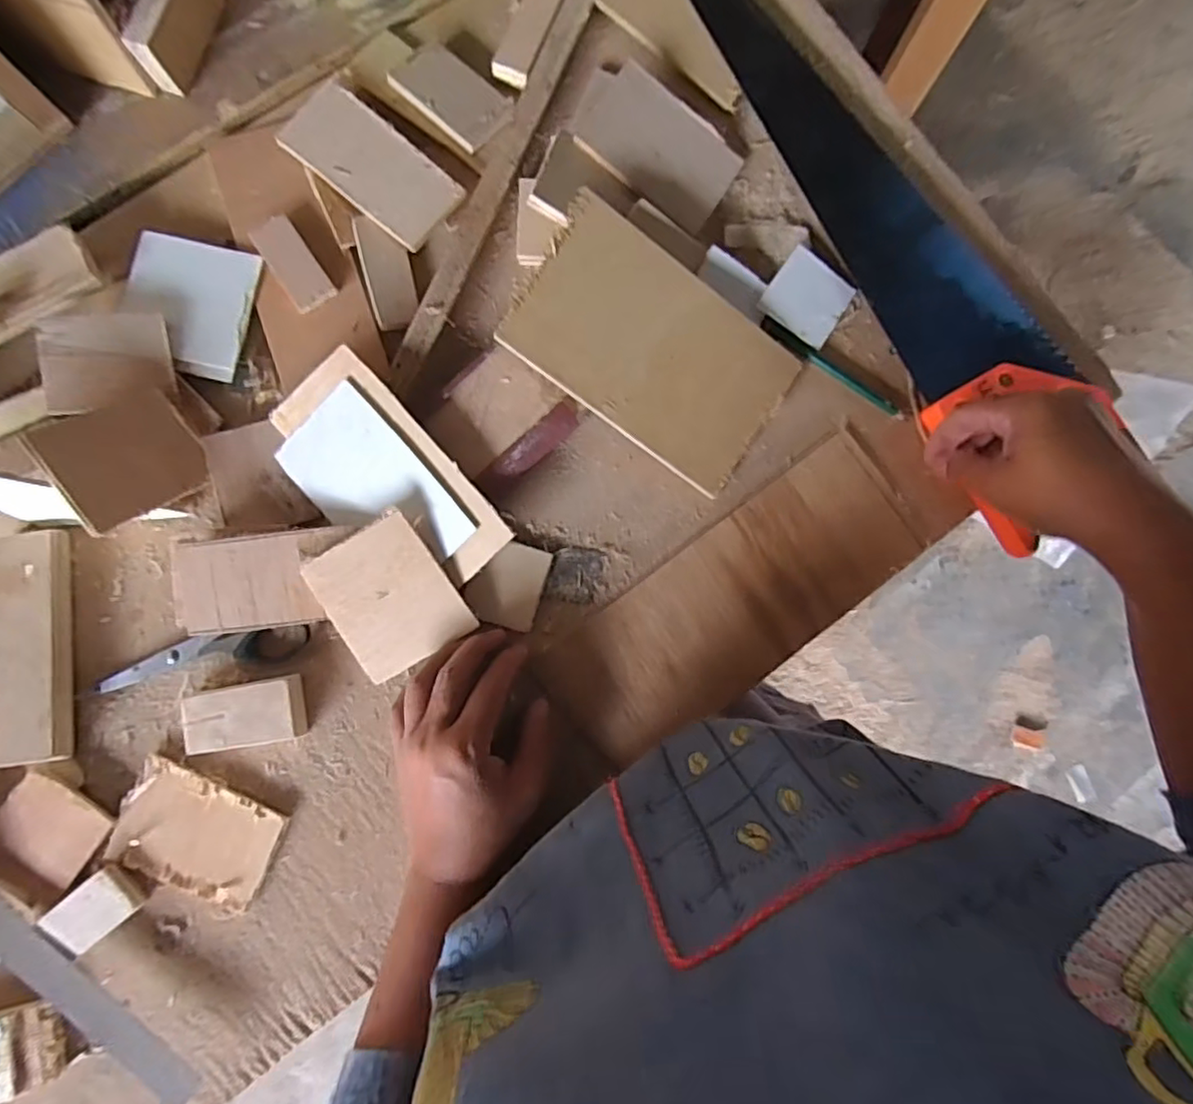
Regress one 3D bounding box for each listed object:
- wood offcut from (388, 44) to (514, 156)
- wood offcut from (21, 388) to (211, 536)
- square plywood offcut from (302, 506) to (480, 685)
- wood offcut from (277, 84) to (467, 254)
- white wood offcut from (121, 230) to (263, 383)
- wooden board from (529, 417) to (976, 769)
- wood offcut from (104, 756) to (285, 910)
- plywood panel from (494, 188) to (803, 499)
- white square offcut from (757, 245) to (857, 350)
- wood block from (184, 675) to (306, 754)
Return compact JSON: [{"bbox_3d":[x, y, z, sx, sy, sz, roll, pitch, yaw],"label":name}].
[{"bbox_3d":[-0.099,-0.319,0.445,0.079,0.005,0.049,40,84,3],"label":"wood offcut"},{"bbox_3d":[-0.292,-0.059,0.396,0.078,0.006,0.070,-36,100,-37],"label":"wood offcut"},{"bbox_3d":[-0.133,0.030,0.407,0.075,0.005,0.090,-33,99,1],"label":"square plywood offcut"},{"bbox_3d":[-0.154,-0.264,0.435,0.123,0.009,0.056,40,84,3],"label":"wood offcut"},{"bbox_3d":[-0.273,-0.166,0.426,0.077,0.009,0.089,11,83,0],"label":"white wood offcut"},{"bbox_3d":[0.112,0.024,0.436,0.300,0.009,0.102,-35,90,-5],"label":"wooden board"},{"bbox_3d":[-0.254,0.181,0.402,0.096,0.007,0.067,25,83,1],"label":"wood offcut"},{"bbox_3d":[0.040,-0.135,0.425,0.180,0.004,0.112,34,88,-12],"label":"plywood panel"},{"bbox_3d":[0.153,-0.184,0.459,0.055,0.008,0.058,34,84,3],"label":"white square offcut"},{"bbox_3d":[-0.225,0.104,0.405,0.069,0.021,0.039,-9,84,-2],"label":"wood block"}]

